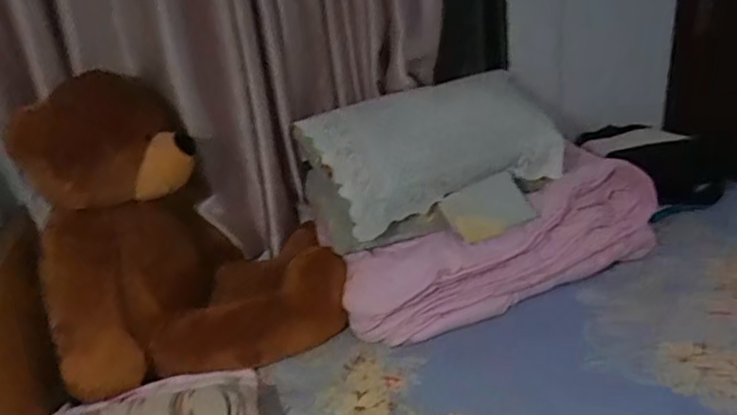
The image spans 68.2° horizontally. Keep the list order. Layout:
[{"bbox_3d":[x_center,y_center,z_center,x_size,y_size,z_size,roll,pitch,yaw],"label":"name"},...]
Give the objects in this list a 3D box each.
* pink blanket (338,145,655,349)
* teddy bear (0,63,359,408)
[{"bbox_3d":[0.348,0.082,1.343,0.843,0.276,0.171,-16,30,-15],"label":"pink blanket"},{"bbox_3d":[-0.429,0.013,1.288,0.591,0.600,0.494,-16,30,-15],"label":"teddy bear"}]

